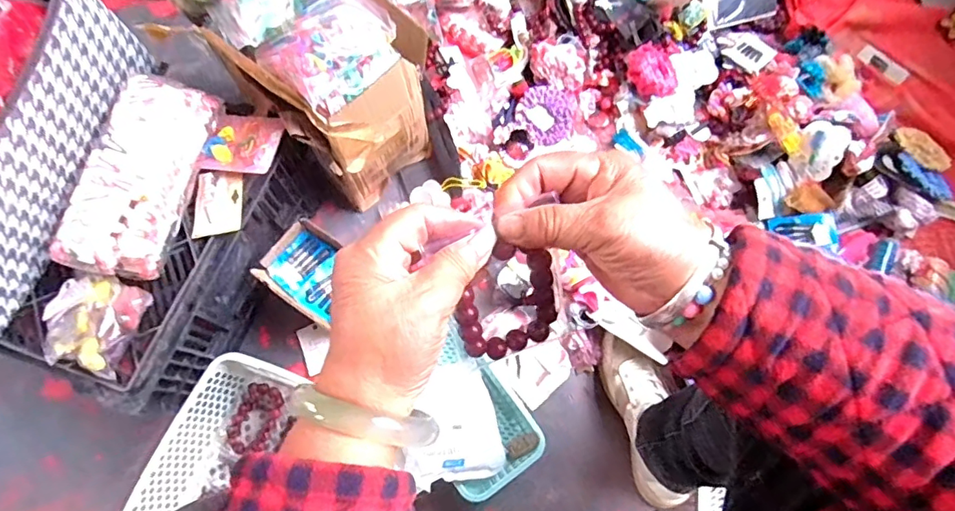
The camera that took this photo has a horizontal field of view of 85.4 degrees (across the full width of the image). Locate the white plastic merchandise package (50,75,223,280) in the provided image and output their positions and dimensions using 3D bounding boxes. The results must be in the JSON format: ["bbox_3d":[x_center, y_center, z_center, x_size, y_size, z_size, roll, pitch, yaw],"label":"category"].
[{"bbox_3d":[-0.377,-0.091,0.582,0.095,0.061,0.234,9,72,2],"label":"white plastic merchandise package"}]

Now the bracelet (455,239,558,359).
[{"bbox_3d":[0.021,0.031,0.314,0.065,0.079,0.008,14,26,-30],"label":"bracelet"}]

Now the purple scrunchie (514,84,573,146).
[{"bbox_3d":[0.114,-0.236,0.869,0.091,0.030,0.091,0,72,0],"label":"purple scrunchie"}]

